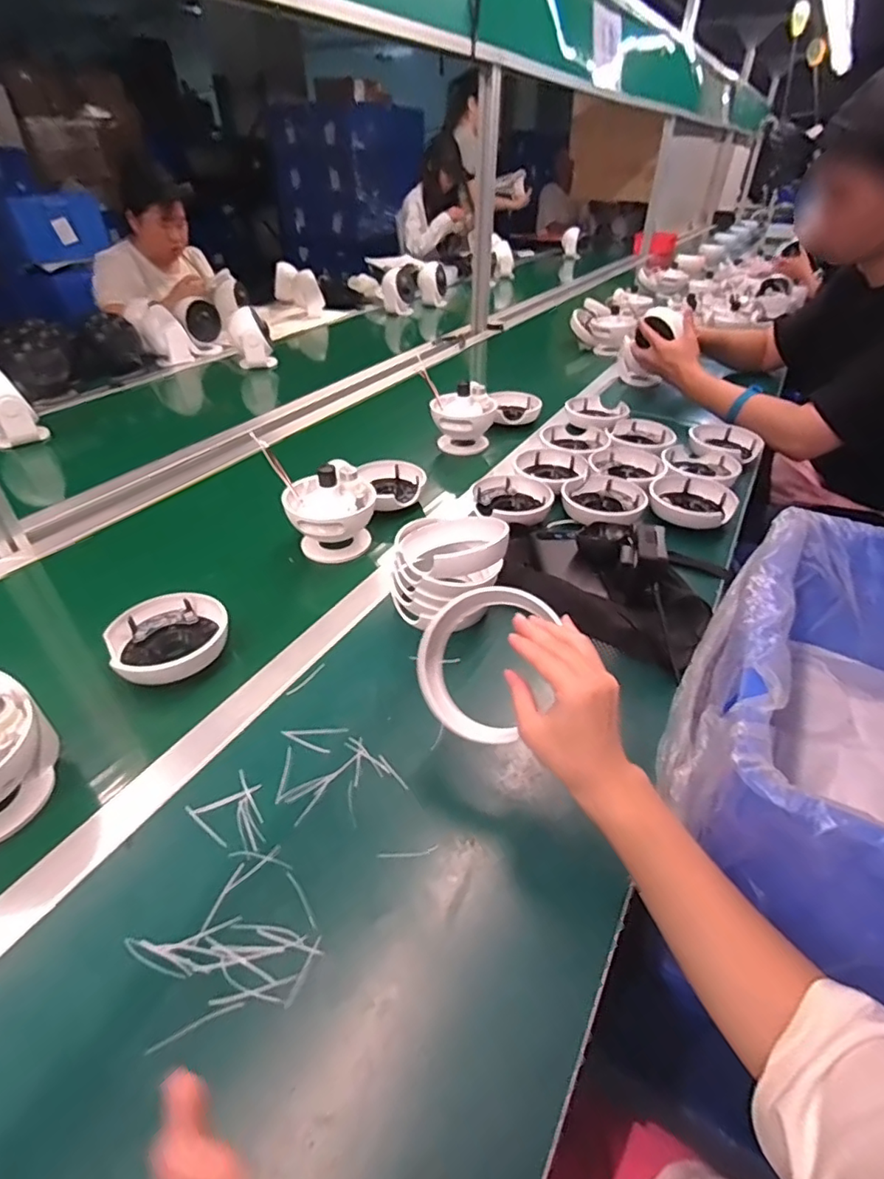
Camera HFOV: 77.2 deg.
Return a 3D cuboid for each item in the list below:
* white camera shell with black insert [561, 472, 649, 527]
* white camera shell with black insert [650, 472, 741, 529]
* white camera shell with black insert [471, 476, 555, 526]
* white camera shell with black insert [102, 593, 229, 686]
[{"bbox_3d":[0.234,-0.128,0.805,0.120,0.034,0.123,18,35,17],"label":"white camera shell with black insert"},{"bbox_3d":[0.365,-0.129,0.806,0.119,0.043,0.113,21,36,21],"label":"white camera shell with black insert"},{"bbox_3d":[0.103,-0.131,0.800,0.098,0.040,0.123,-7,35,-19],"label":"white camera shell with black insert"},{"bbox_3d":[-0.289,0.047,0.583,0.093,0.041,0.113,29,39,31],"label":"white camera shell with black insert"}]

